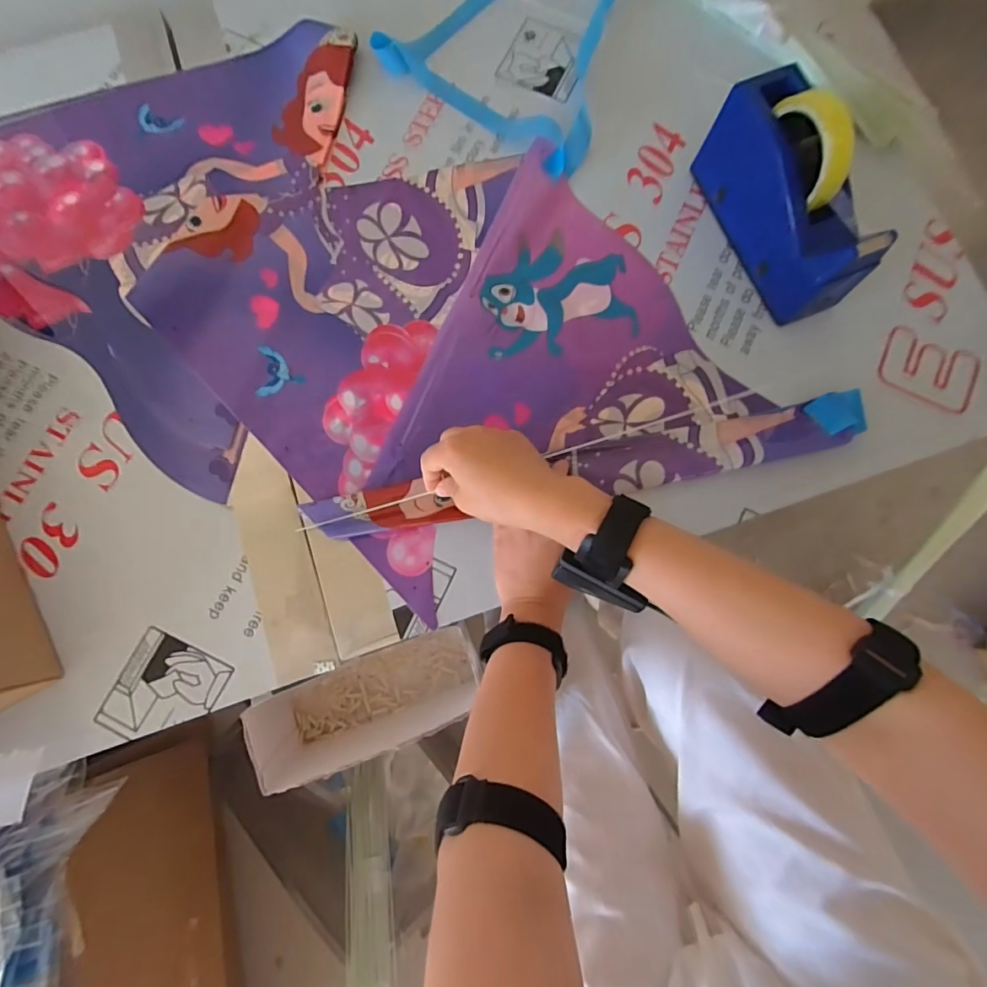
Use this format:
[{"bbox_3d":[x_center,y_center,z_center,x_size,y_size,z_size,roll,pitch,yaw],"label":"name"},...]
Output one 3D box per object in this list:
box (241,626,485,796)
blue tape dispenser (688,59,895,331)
[{"bbox_3d":[-0.128,0.210,0.480,0.197,0.100,0.089,-21,81,-4],"label":"box"},{"bbox_3d":[0.279,-0.280,0.447,0.068,0.124,0.203,-23,80,-5],"label":"blue tape dispenser"}]

